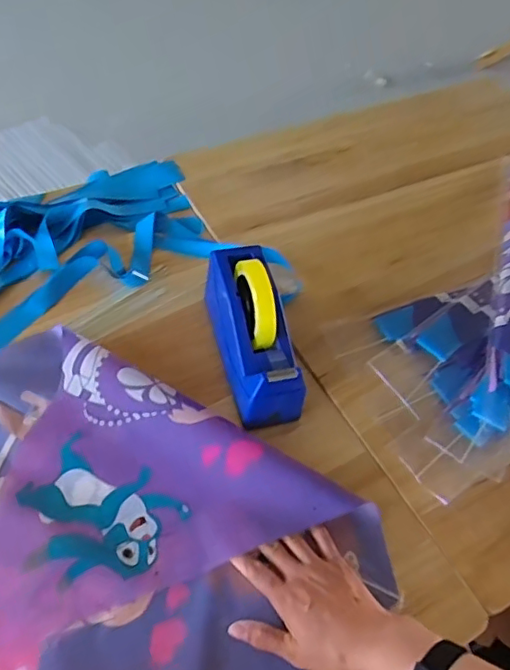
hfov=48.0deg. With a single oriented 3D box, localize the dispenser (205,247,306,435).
[{"bbox_3d":[-0.002,-0.009,0.665,0.067,0.124,0.201,-10,56,-15],"label":"dispenser"}]

